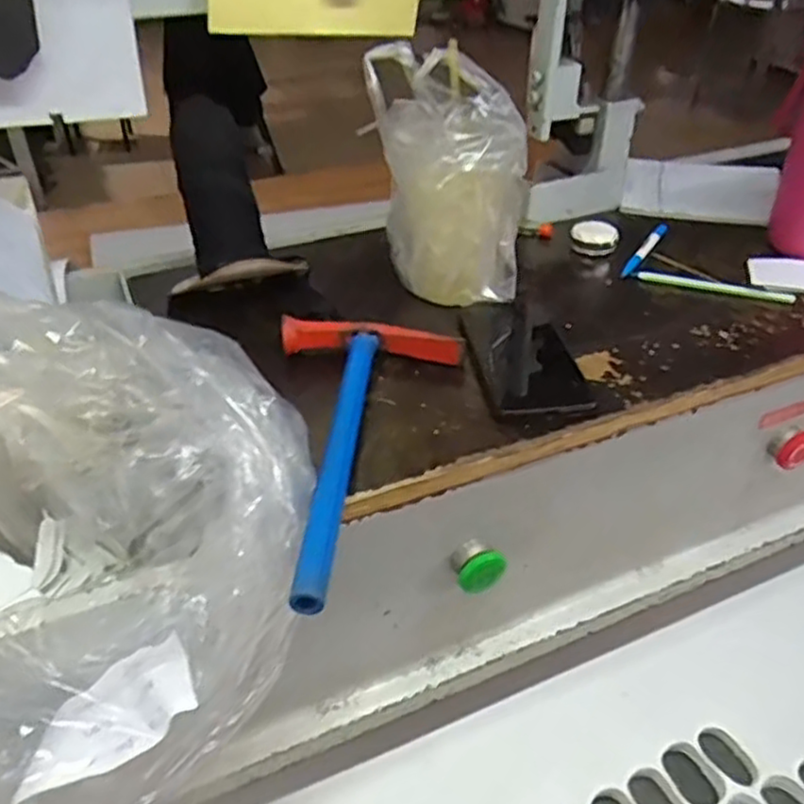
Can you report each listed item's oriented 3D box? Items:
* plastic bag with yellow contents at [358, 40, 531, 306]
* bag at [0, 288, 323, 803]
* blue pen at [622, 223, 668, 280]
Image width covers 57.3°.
[{"bbox_3d":[0.039,-0.197,0.648,0.129,0.189,0.118,-1,38,0],"label":"plastic bag with yellow contents"},{"bbox_3d":[-0.225,0.099,0.424,0.356,0.211,0.265,-12,40,-15],"label":"bag"},{"bbox_3d":[0.251,-0.156,0.761,0.014,0.010,0.103,27,59,30],"label":"blue pen"}]

